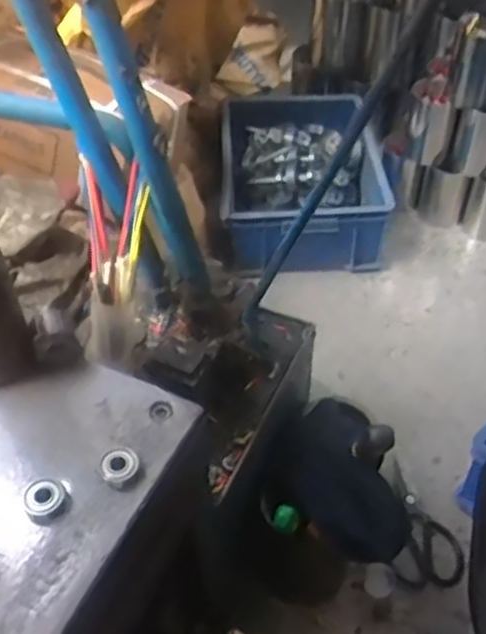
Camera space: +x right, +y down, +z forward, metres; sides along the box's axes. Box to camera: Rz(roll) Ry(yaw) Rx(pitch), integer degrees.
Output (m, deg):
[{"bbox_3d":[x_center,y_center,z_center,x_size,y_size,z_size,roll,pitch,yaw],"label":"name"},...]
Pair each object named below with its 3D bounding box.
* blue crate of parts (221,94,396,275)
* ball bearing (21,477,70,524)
[{"bbox_3d":[0.118,-0.267,1.409,0.313,0.154,0.395,-2,47,0],"label":"blue crate of parts"},{"bbox_3d":[-0.148,0.136,0.533,0.034,0.013,0.032,24,52,22],"label":"ball bearing"}]

